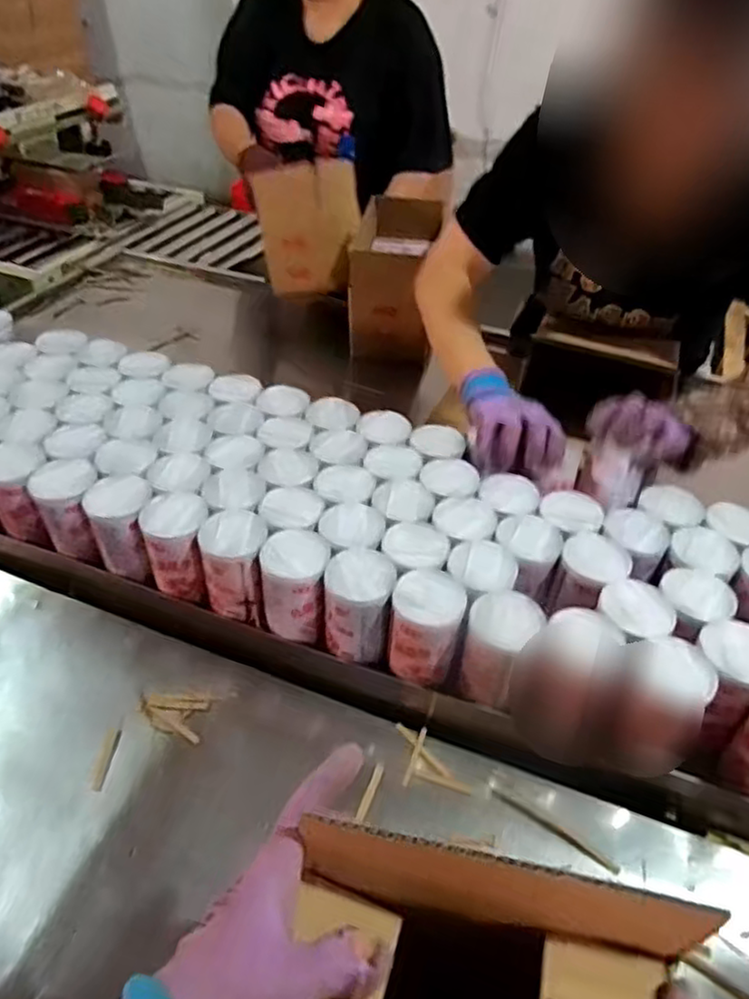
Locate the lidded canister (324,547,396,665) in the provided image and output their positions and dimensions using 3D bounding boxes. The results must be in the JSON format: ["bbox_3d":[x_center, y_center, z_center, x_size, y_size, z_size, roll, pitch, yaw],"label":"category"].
[{"bbox_3d":[-0.016,0.102,0.640,0.059,0.091,0.067,4,42,-1],"label":"lidded canister"}]

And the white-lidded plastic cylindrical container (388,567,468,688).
[{"bbox_3d":[0.047,0.115,0.621,0.061,0.080,0.066,3,42,-2],"label":"white-lidded plastic cylindrical container"}]

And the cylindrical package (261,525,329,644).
[{"bbox_3d":[-0.077,0.084,0.658,0.060,0.091,0.070,-1,42,-6],"label":"cylindrical package"}]

